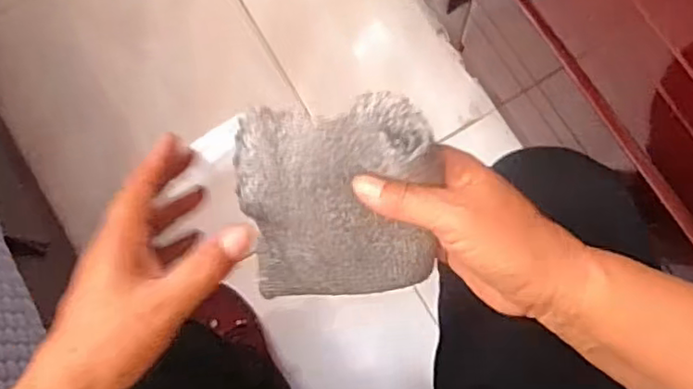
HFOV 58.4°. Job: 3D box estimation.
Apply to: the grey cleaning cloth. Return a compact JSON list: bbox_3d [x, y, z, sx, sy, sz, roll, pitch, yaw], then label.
[{"bbox_3d":[-0.004,0.009,0.353,0.114,0.030,0.117,-4,119,14],"label":"grey cleaning cloth"}]

